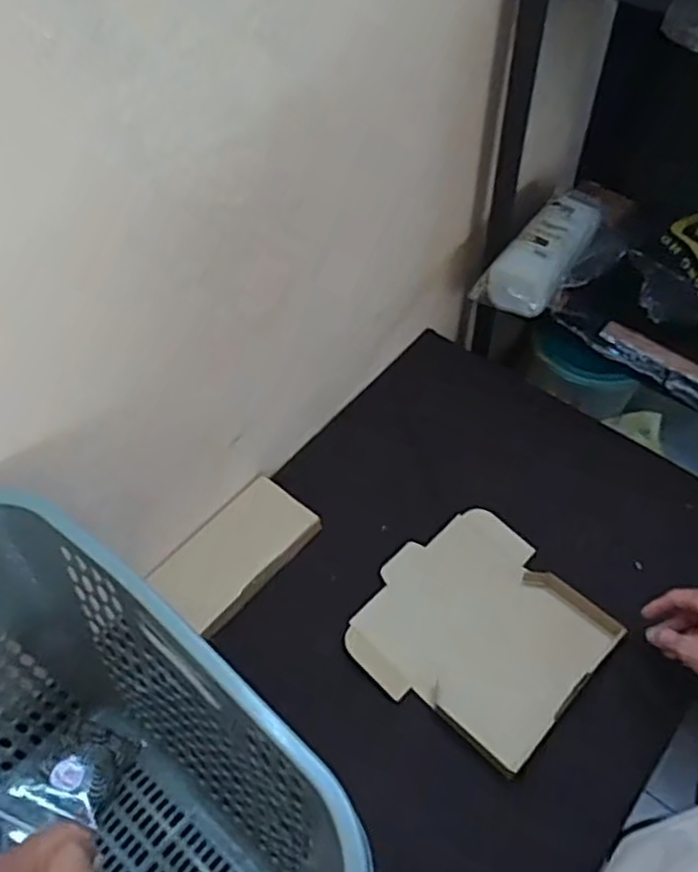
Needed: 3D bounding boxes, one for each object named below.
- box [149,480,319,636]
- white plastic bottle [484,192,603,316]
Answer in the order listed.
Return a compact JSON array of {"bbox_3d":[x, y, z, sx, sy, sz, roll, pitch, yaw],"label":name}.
[{"bbox_3d":[-0.134,0.136,0.838,0.107,0.033,0.195,31,61,22],"label":"box"},{"bbox_3d":[0.295,-0.267,1.009,0.097,0.066,0.234,31,61,22],"label":"white plastic bottle"}]

